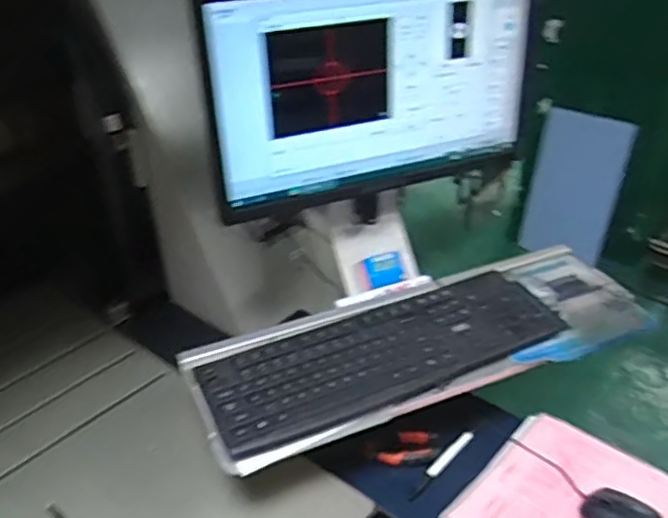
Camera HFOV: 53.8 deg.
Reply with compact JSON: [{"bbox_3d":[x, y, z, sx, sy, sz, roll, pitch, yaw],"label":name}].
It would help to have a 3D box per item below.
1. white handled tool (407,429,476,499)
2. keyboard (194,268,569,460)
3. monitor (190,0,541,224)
[{"bbox_3d":[0.129,0.247,0.795,0.015,0.009,0.126,25,40,37],"label":"white handled tool"},{"bbox_3d":[0.074,0.108,0.807,0.457,0.029,0.140,-17,34,-24],"label":"keyboard"},{"bbox_3d":[0.061,-0.214,0.811,0.445,0.251,0.062,-19,35,-25],"label":"monitor"}]

